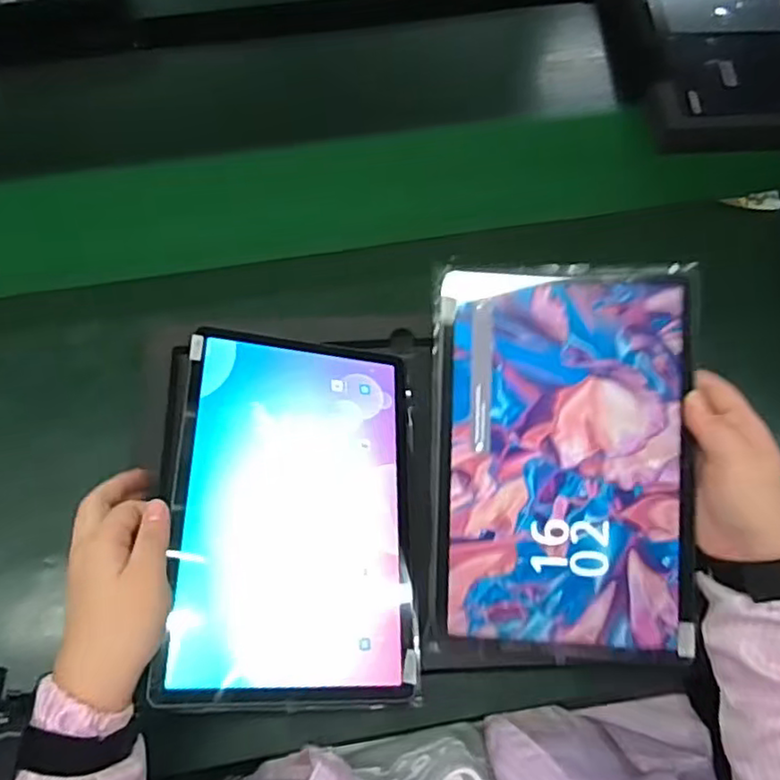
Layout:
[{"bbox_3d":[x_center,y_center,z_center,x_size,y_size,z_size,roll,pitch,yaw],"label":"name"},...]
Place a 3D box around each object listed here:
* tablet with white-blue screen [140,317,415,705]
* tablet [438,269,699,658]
[{"bbox_3d":[-0.063,0.079,0.448,0.165,0.007,0.250,8,64,-20],"label":"tablet with white-blue screen"},{"bbox_3d":[0.115,0.045,0.428,0.162,0.004,0.250,0,87,8],"label":"tablet"}]

